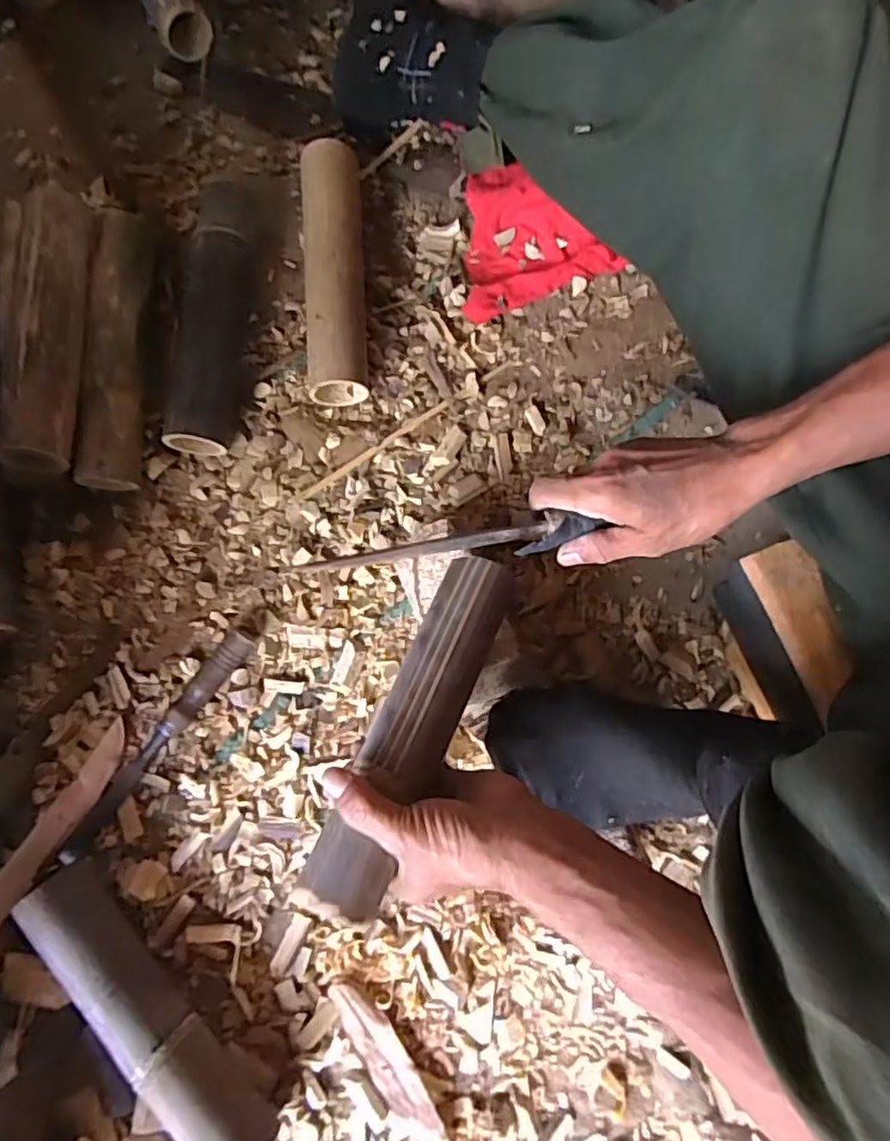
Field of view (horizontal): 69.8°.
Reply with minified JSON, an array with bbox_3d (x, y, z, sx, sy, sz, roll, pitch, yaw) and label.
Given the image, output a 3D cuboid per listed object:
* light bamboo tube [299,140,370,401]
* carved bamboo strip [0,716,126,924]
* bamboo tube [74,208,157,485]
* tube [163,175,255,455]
[{"bbox_3d":[-0.108,-0.296,0.627,0.059,0.063,0.262,-3,79,0],"label":"light bamboo tube"},{"bbox_3d":[-0.353,0.242,0.547,0.033,0.019,0.242,36,81,7],"label":"carved bamboo strip"},{"bbox_3d":[-0.311,-0.213,0.615,0.059,0.064,0.271,-3,79,0],"label":"bamboo tube"},{"bbox_3d":[-0.236,-0.269,0.626,0.074,0.063,0.308,3,79,1],"label":"tube"}]

